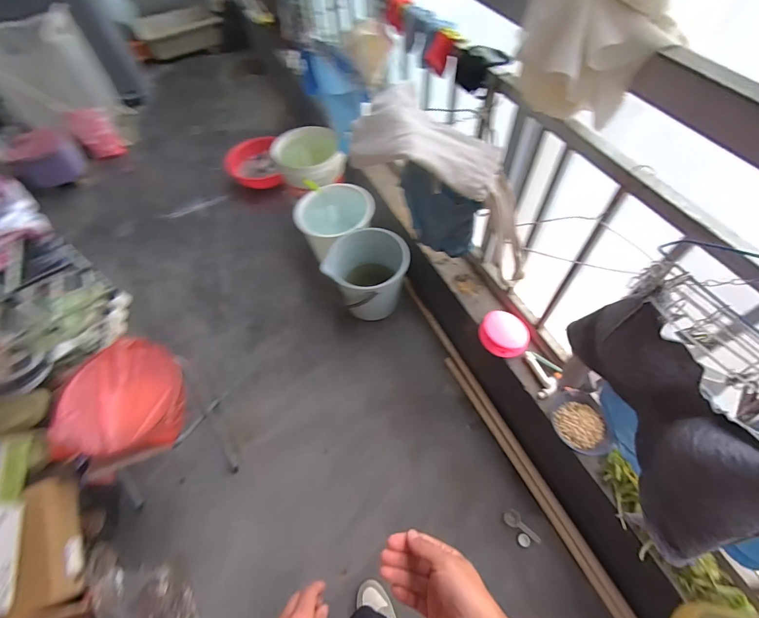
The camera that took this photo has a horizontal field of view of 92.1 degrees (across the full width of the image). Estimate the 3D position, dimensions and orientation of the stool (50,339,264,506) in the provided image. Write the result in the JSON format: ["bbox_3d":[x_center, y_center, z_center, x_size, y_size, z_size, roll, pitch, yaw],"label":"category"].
[{"bbox_3d":[-0.645,0.316,1.107,0.285,0.422,0.311,-11,59,-3],"label":"stool"}]

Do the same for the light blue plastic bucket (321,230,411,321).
[{"bbox_3d":[-0.050,-0.125,1.430,0.265,0.286,0.242,-1,59,2],"label":"light blue plastic bucket"}]

